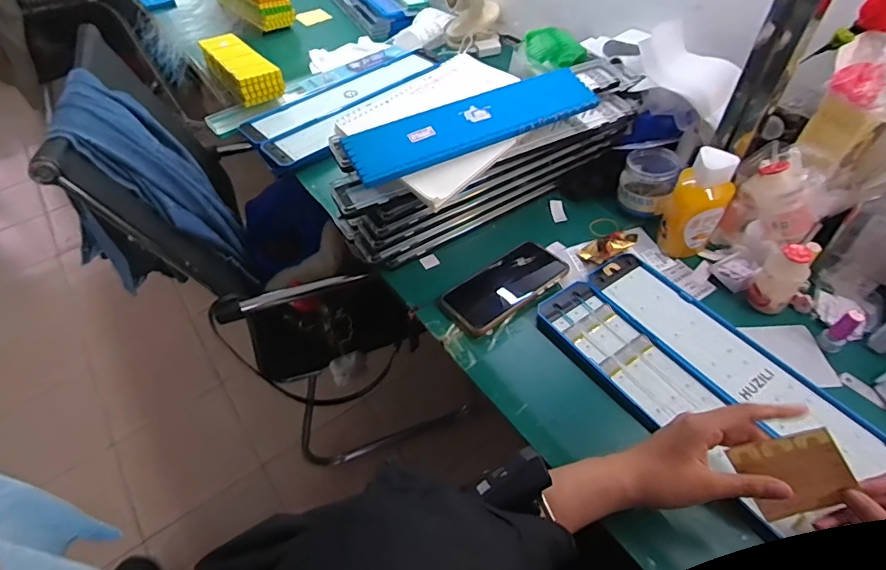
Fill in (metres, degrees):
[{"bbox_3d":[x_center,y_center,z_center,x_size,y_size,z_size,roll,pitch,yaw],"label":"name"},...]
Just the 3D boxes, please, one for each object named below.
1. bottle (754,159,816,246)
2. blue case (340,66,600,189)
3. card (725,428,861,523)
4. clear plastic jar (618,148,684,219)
[{"bbox_3d":[0.427,-0.104,0.612,0.049,0.103,0.055,-27,10,-20],"label":"bottle"},{"bbox_3d":[0.045,-0.212,0.639,0.346,0.023,0.086,-23,53,-17],"label":"blue case"},{"bbox_3d":[0.297,0.159,0.412,0.074,0.008,0.060,-29,78,26],"label":"card"},{"bbox_3d":[0.301,-0.150,0.726,0.074,0.070,0.078,-1,50,1],"label":"clear plastic jar"}]

